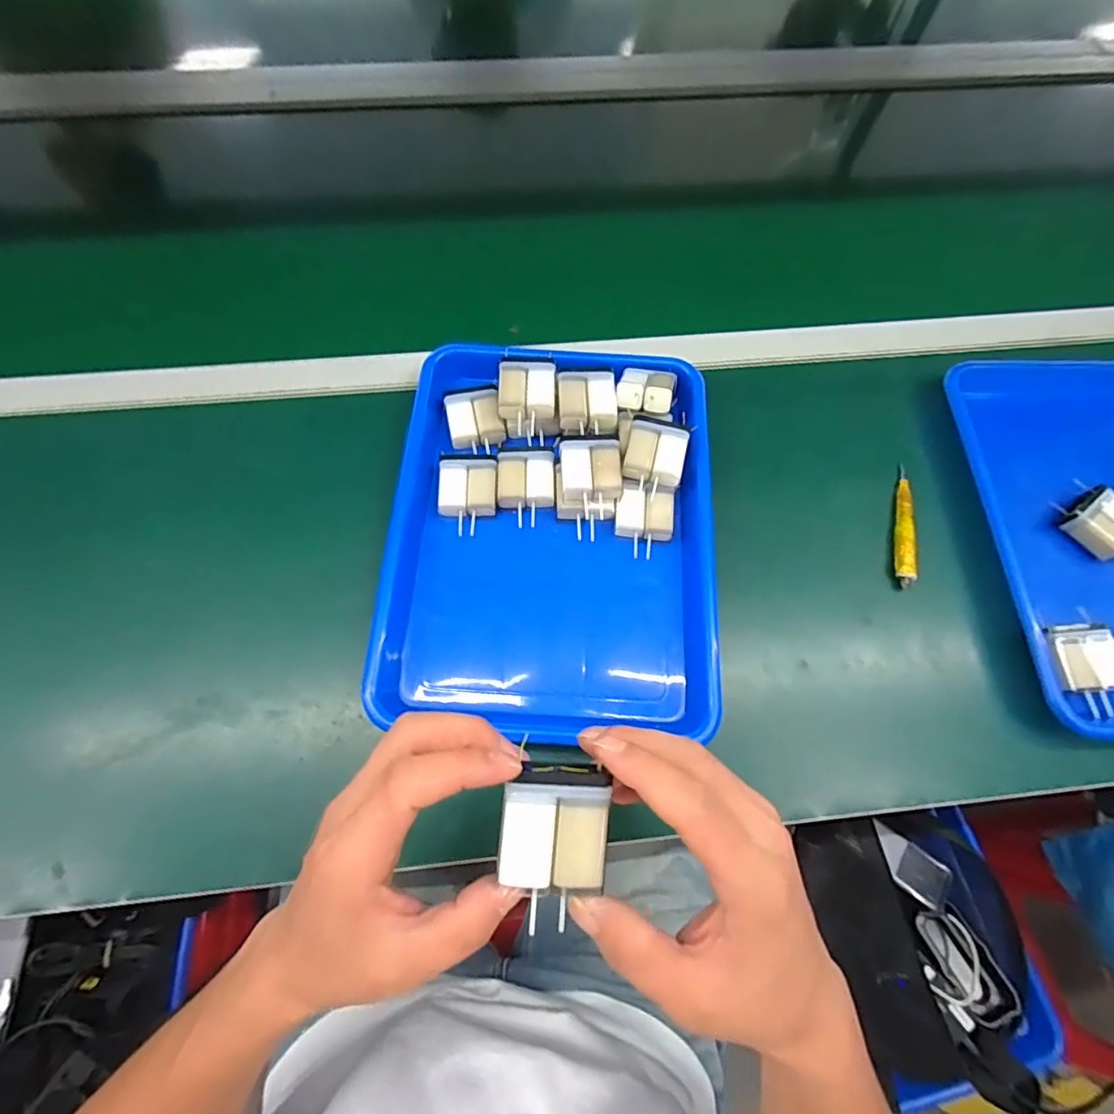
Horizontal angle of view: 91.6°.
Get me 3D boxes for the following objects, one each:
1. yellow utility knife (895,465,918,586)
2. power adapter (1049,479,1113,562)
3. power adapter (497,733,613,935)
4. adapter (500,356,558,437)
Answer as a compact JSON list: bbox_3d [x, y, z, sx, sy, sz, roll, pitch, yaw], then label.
[{"bbox_3d":[0.300,-0.029,0.464,0.018,0.007,0.113,13,69,3],"label":"yellow utility knife"},{"bbox_3d":[0.459,-0.025,0.453,0.042,0.029,0.077,-29,72,-12],"label":"power adapter"},{"bbox_3d":[-0.002,0.127,0.243,0.047,0.025,0.066,8,81,-6],"label":"power adapter"},{"bbox_3d":[-0.024,-0.135,0.450,0.046,0.019,0.059,1,68,-1],"label":"adapter"}]

